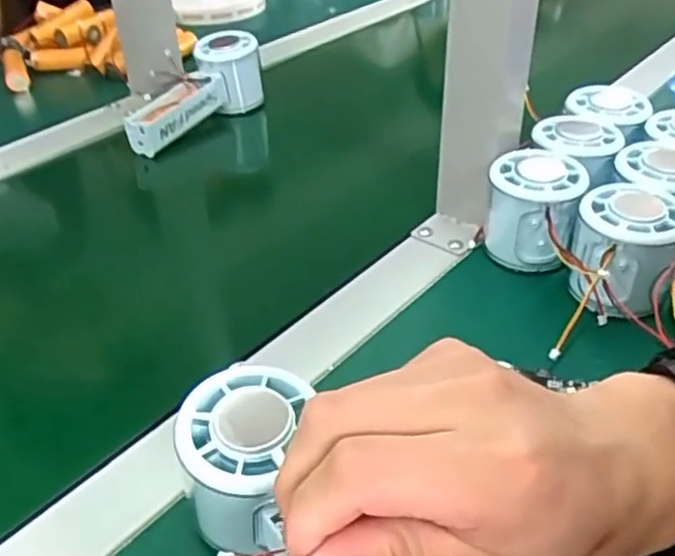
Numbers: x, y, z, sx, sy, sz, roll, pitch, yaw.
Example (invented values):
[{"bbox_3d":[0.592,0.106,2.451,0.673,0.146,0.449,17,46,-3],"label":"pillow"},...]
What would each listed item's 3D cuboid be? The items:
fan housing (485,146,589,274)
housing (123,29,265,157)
[{"bbox_3d":[0.121,-0.043,0.433,0.053,0.064,0.060,7,39,11],"label":"fan housing"},{"bbox_3d":[-0.125,-0.157,0.611,0.043,0.058,0.145,24,57,28],"label":"housing"}]

